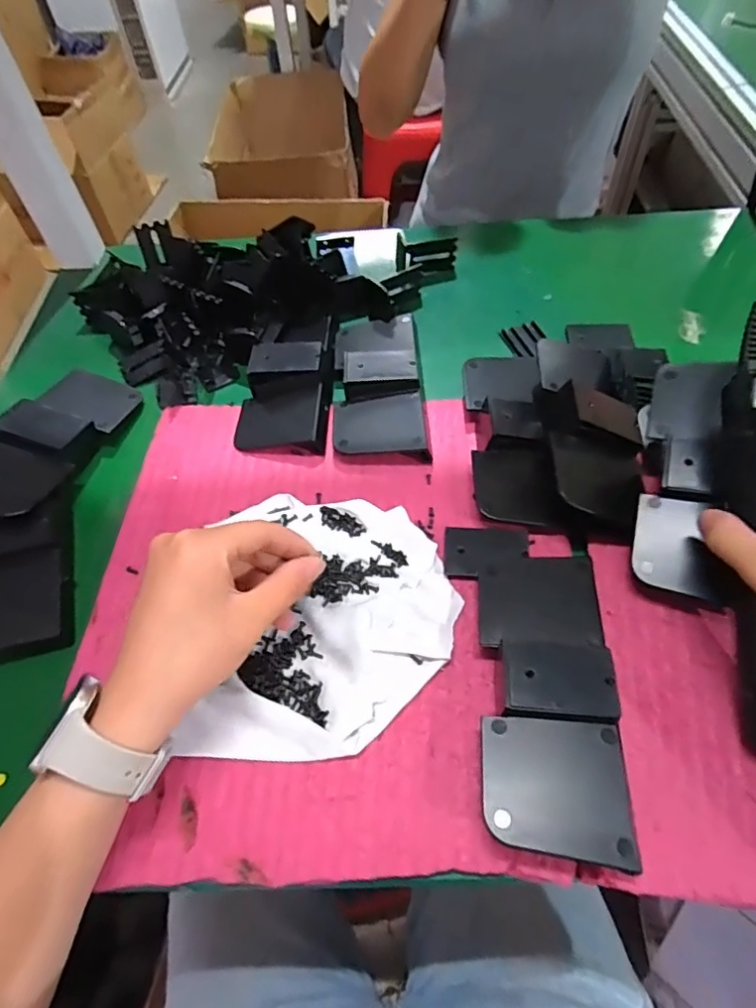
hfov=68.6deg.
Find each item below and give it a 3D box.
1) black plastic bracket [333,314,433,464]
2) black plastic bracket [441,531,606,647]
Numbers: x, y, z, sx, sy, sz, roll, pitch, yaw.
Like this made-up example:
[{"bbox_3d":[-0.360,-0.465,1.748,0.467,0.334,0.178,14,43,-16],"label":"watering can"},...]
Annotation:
[{"bbox_3d":[0.000,-0.094,0.439,0.071,0.035,0.126,-4,56,1],"label":"black plastic bracket"},{"bbox_3d":[0.089,0.050,0.350,0.091,0.012,0.081,2,57,5],"label":"black plastic bracket"}]

